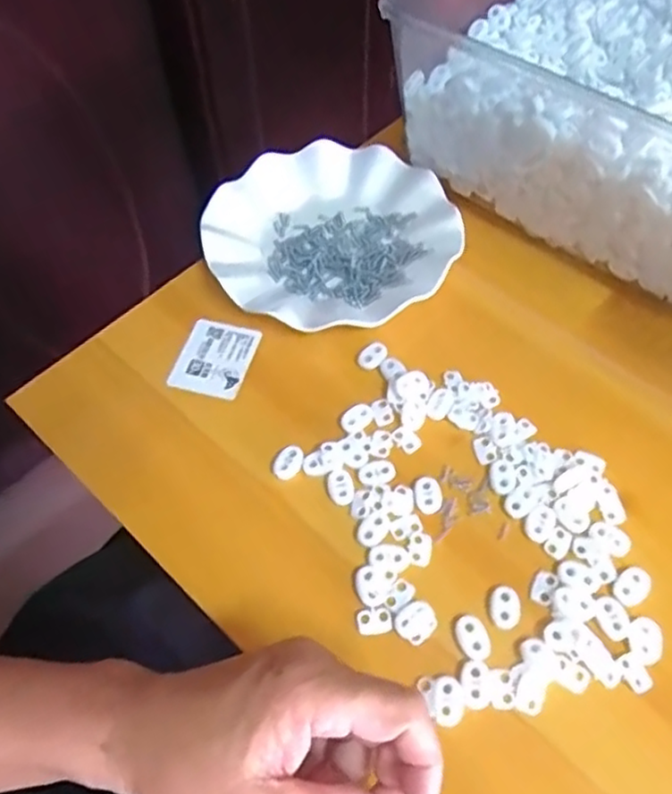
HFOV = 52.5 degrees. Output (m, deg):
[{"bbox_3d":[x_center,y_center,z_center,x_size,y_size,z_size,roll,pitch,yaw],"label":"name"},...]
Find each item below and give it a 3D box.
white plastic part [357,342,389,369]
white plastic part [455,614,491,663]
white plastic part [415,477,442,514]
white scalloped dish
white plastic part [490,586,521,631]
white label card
[{"bbox_3d":[0.026,-0.028,0.464,0.021,0.008,0.013,-28,61,-16],"label":"white plastic part"},{"bbox_3d":[0.073,0.128,0.363,0.016,0.004,0.023,-19,59,-11],"label":"white plastic part"},{"bbox_3d":[0.056,0.059,0.409,0.016,0.004,0.022,-7,57,-4],"label":"white plastic part"},{"bbox_3d":[-0.003,-0.121,0.515,0.178,0.027,0.175,-1,57,1],"label":"white scalloped dish"},{"bbox_3d":[0.092,0.114,0.371,0.016,0.004,0.023,6,57,5],"label":"white plastic part"},{"bbox_3d":[-0.084,-0.027,0.474,0.048,0.004,0.059,15,59,7],"label":"white label card"}]

